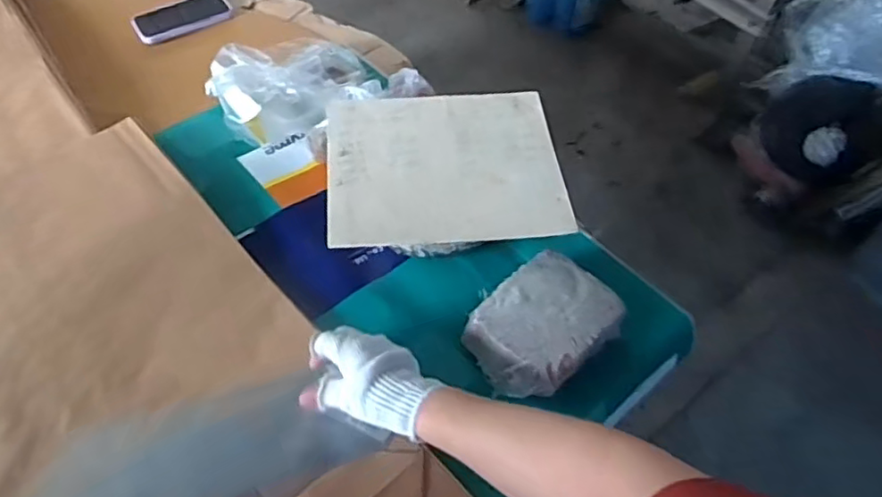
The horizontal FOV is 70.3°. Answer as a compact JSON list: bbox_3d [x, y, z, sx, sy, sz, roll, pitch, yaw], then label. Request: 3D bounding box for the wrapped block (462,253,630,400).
[{"bbox_3d":[0.113,0.080,0.684,0.161,0.054,0.121,-36,65,-26],"label":"wrapped block"}]

